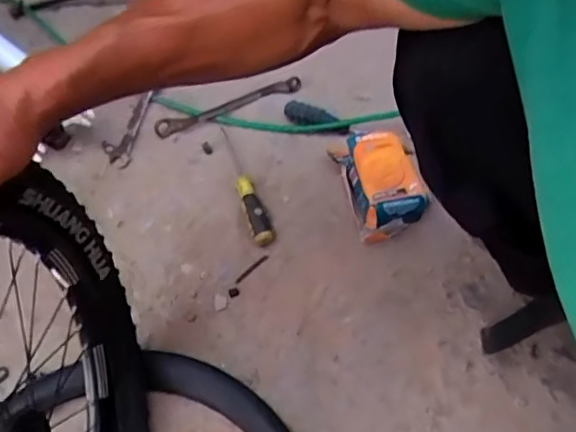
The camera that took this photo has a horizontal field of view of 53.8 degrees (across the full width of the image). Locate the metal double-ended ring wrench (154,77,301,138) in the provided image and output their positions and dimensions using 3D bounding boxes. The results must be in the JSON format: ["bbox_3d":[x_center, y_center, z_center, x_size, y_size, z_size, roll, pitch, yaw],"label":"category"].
[{"bbox_3d":[-0.086,-0.160,0.840,0.223,0.025,0.021,-19,63,-10],"label":"metal double-ended ring wrench"}]

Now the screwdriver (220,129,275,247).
[{"bbox_3d":[-0.057,-0.043,0.767,0.030,0.029,0.184,-17,63,-9],"label":"screwdriver"}]

